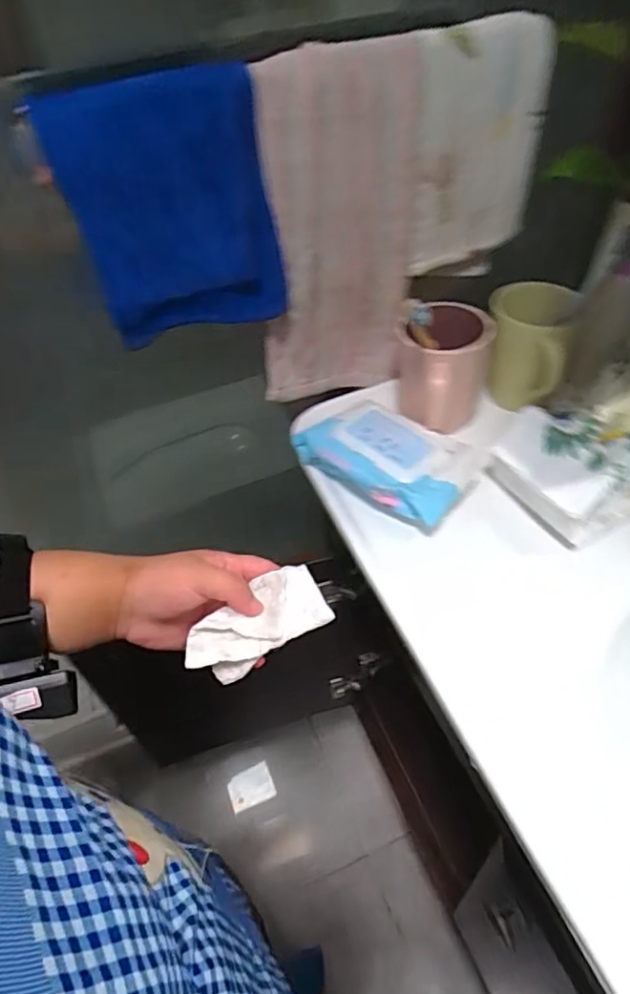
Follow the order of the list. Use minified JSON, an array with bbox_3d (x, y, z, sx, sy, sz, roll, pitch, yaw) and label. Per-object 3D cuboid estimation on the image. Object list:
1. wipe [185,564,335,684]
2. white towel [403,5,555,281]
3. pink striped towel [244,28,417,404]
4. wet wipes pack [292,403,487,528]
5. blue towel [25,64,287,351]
[{"bbox_3d":[-0.039,0.091,0.408,0.100,0.025,0.050,-31,54,-16],"label":"wipe"},{"bbox_3d":[0.146,-0.316,0.542,0.128,0.185,0.030,-17,50,-11],"label":"white towel"},{"bbox_3d":[0.019,-0.234,0.555,0.144,0.306,0.027,-14,46,-16],"label":"pink striped towel"},{"bbox_3d":[0.064,-0.041,0.541,0.161,0.039,0.101,29,57,25],"label":"wet wipes pack"},{"bbox_3d":[-0.115,-0.230,0.485,0.162,0.188,0.031,-12,49,-7],"label":"blue towel"}]

